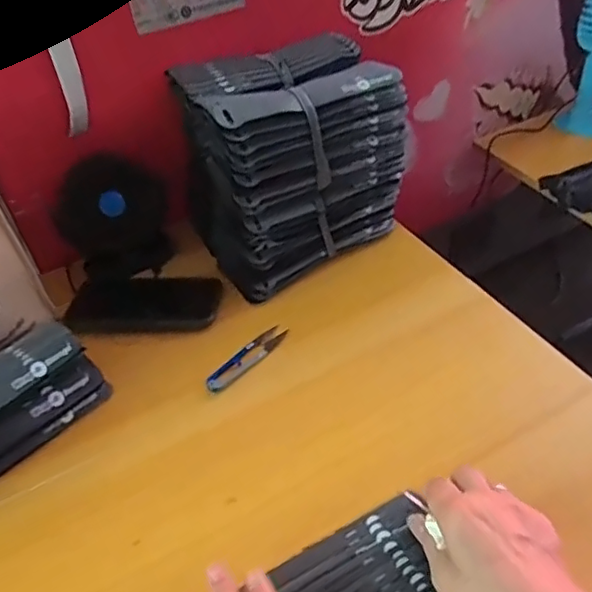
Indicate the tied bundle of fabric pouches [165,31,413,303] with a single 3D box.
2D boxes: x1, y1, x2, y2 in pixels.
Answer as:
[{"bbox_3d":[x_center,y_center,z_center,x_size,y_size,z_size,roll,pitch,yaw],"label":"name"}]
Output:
[{"bbox_3d":[-0.010,-0.156,0.671,0.215,0.189,0.182,-26,47,-20],"label":"tied bundle of fabric pouches"}]

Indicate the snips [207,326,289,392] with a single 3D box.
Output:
[{"bbox_3d":[-0.050,0.062,0.592,0.025,0.008,0.099,30,54,32],"label":"snips"}]

